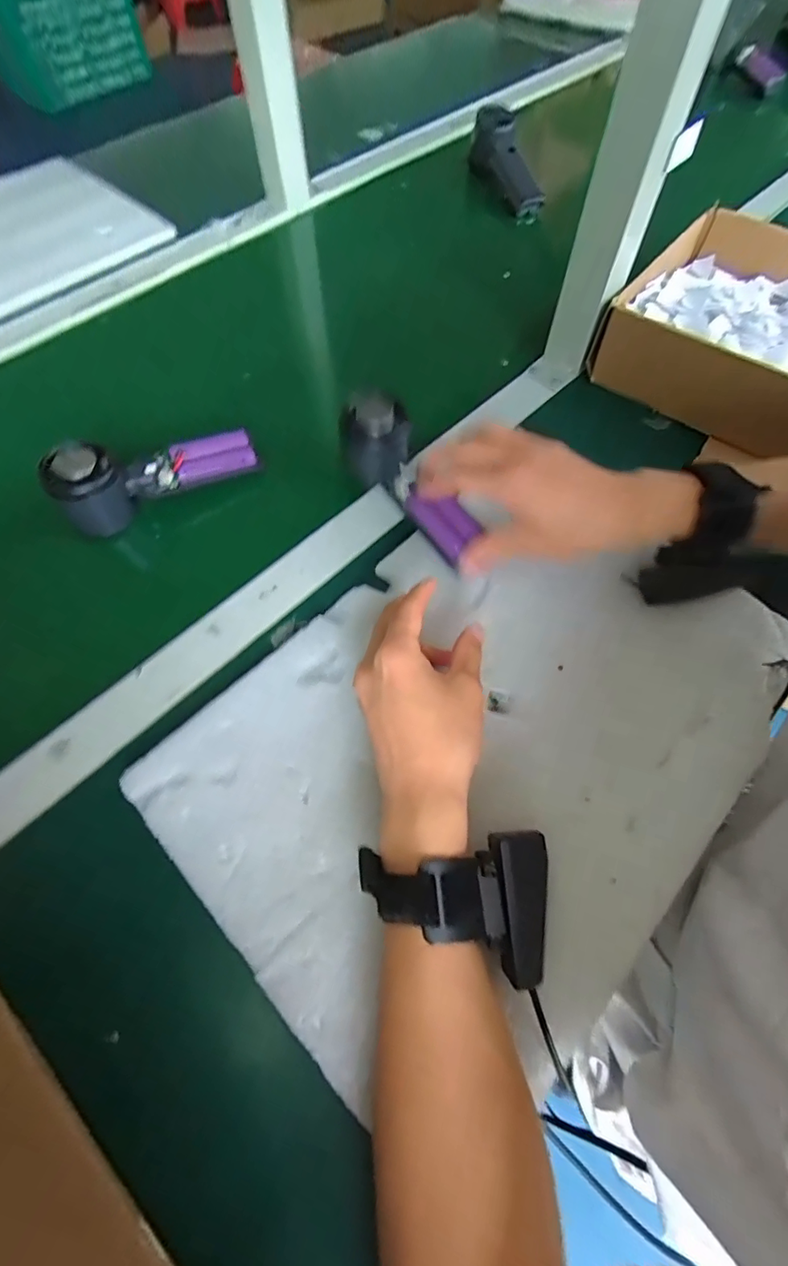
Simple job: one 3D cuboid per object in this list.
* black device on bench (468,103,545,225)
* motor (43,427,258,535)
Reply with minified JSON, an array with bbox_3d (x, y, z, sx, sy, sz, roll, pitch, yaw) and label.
[{"bbox_3d":[0.147,-0.611,0.659,0.048,0.062,0.148,-28,87,-14],"label":"black device on bench"},{"bbox_3d":[-0.193,-0.136,0.412,0.151,0.057,0.045,-29,69,-15],"label":"motor"}]

